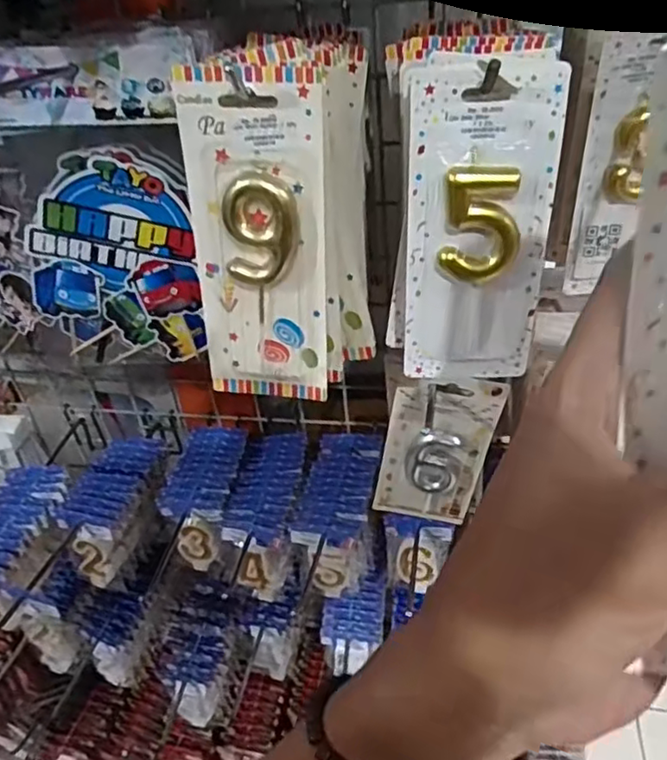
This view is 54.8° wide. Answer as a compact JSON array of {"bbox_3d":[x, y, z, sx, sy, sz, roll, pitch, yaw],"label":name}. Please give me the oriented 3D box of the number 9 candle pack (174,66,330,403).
[{"bbox_3d":[-0.037,-0.067,0.340,0.071,0.172,0.023,5,38,14],"label":"number 9 candle pack"}]

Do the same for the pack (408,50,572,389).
[{"bbox_3d":[0.071,-0.069,0.317,0.066,0.158,0.023,6,38,15],"label":"pack"}]

